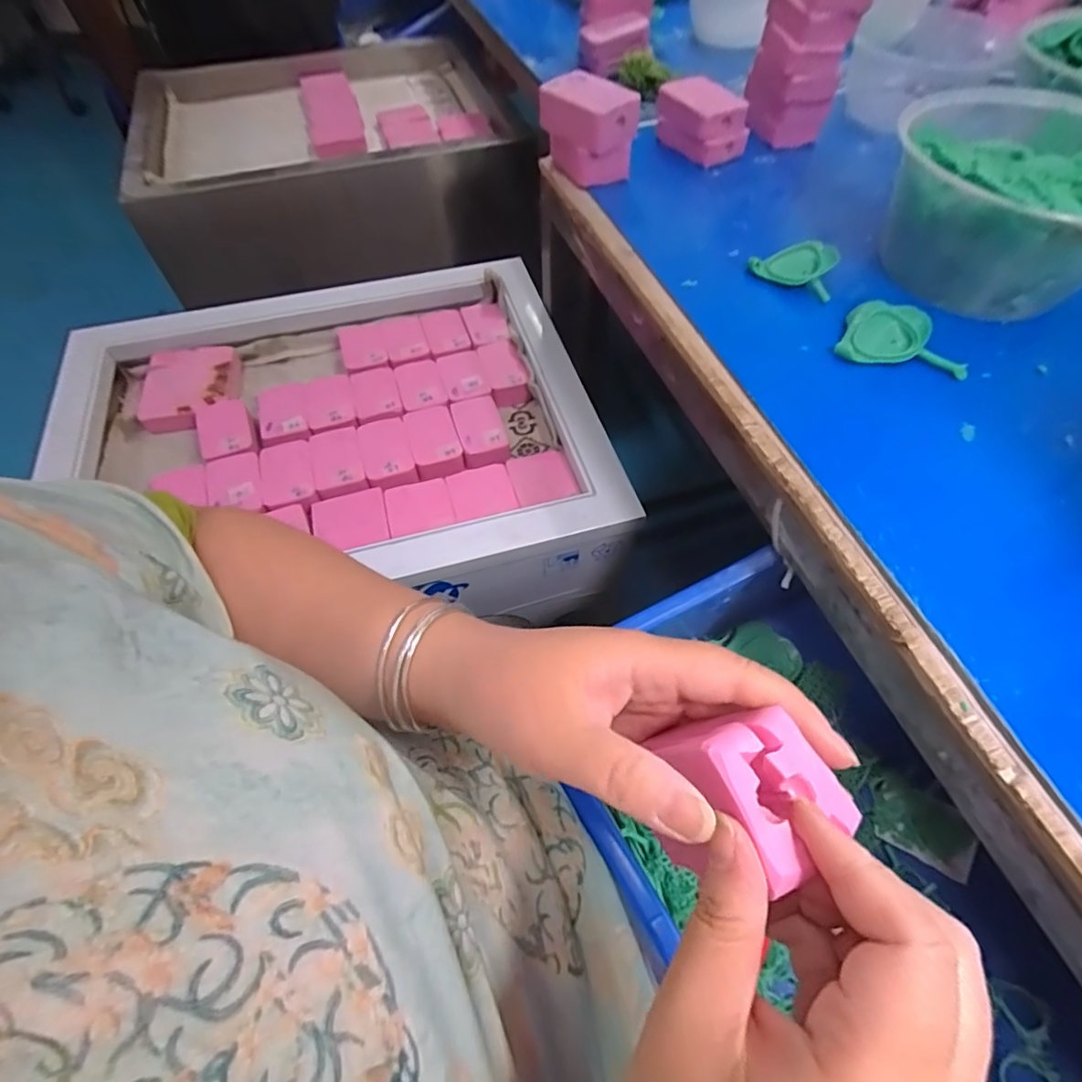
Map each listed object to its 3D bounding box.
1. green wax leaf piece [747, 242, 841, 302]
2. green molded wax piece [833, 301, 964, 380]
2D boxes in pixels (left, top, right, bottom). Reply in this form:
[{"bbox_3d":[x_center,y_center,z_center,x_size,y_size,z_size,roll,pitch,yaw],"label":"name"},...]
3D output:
[{"bbox_3d":[0.175,-0.188,0.373,0.057,0.020,0.032,34,64,20],"label":"green wax leaf piece"},{"bbox_3d":[0.221,-0.125,0.332,0.071,0.018,0.041,16,60,10],"label":"green molded wax piece"}]

